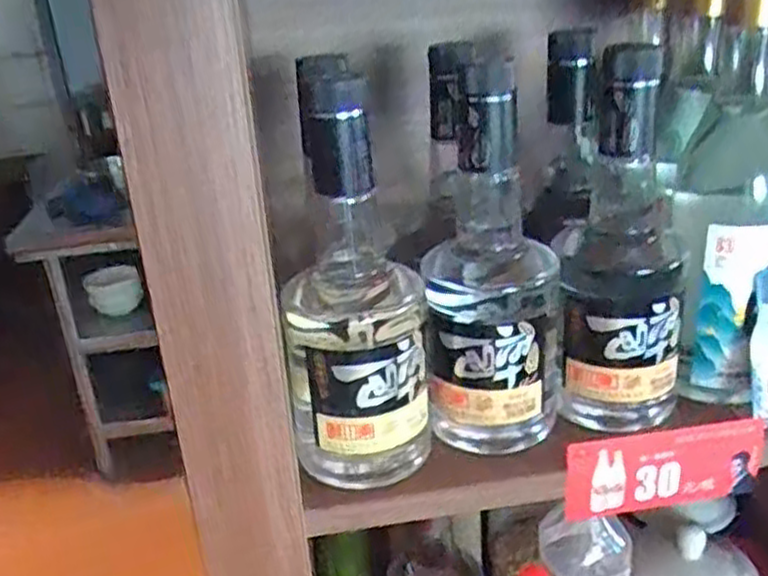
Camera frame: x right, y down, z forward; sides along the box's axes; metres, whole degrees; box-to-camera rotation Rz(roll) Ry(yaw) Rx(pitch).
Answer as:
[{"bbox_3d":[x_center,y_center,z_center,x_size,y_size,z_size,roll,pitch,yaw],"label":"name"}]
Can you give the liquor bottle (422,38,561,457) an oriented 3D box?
[{"bbox_3d":[0.063,-0.012,0.452,0.080,0.224,0.076,-1,24,7],"label":"liquor bottle"}]

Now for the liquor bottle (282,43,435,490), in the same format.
[{"bbox_3d":[-0.019,0.002,0.430,0.082,0.218,0.077,-5,24,-2],"label":"liquor bottle"}]

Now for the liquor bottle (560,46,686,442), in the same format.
[{"bbox_3d":[0.146,-0.023,0.464,0.066,0.226,0.075,4,25,17],"label":"liquor bottle"}]

